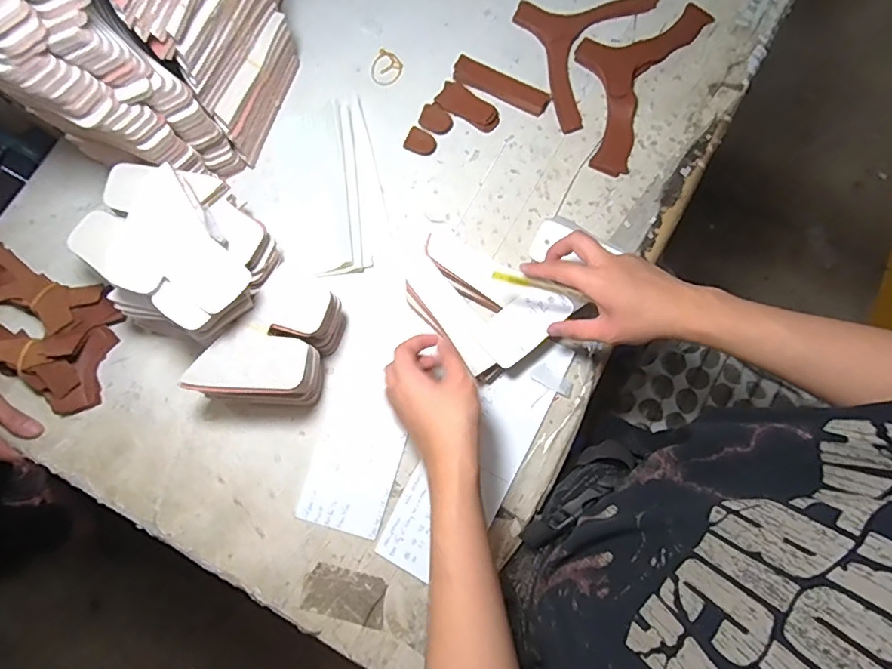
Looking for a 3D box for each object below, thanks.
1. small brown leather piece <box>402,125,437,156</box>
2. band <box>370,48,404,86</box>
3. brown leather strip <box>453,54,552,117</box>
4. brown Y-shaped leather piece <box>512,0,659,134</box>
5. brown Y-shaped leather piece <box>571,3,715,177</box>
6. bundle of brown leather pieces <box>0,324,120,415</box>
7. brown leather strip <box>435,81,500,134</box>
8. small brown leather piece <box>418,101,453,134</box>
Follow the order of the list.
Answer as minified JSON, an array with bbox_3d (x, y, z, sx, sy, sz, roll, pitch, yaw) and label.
[{"bbox_3d":[-0.030,-0.234,0.632,0.036,0.005,0.030,27,81,6],"label":"small brown leather piece"},{"bbox_3d":[-0.076,-0.341,0.666,0.041,0.004,0.050,23,80,6],"label":"band"},{"bbox_3d":[0.069,-0.309,0.646,0.121,0.014,0.034,26,81,6],"label":"brown leather strip"},{"bbox_3d":[0.156,-0.383,0.669,0.150,0.012,0.230,30,81,7],"label":"brown Y-shaped leather piece"},{"bbox_3d":[0.222,-0.330,0.650,0.123,0.020,0.259,29,81,7],"label":"brown Y-shaped leather piece"},{"bbox_3d":[-0.481,0.031,0.570,0.199,0.040,0.093,4,79,2],"label":"bundle of brown leather pieces"},{"bbox_3d":[0.029,-0.282,0.645,0.079,0.008,0.040,37,82,8],"label":"brown leather strip"},{"bbox_3d":[-0.013,-0.265,0.640,0.042,0.004,0.035,42,83,9],"label":"small brown leather piece"}]

